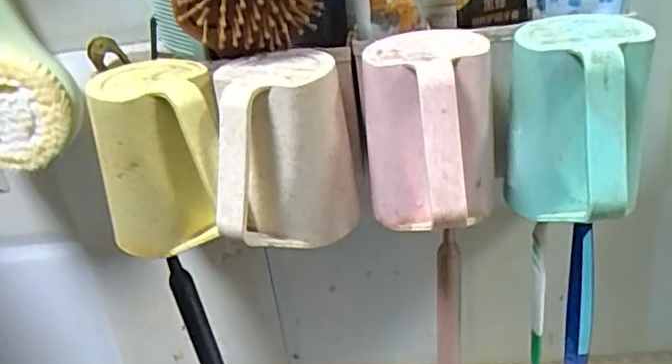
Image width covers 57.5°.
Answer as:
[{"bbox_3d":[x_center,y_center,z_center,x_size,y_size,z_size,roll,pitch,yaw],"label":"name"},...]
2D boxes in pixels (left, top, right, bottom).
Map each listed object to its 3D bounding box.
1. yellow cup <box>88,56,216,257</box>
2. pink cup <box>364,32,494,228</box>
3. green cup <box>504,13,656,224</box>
[{"bbox_3d":[-0.099,-0.011,0.348,0.071,0.098,0.069,-15,25,-15],"label":"yellow cup"},{"bbox_3d":[0.050,-0.025,0.330,0.067,0.093,0.081,-2,25,12],"label":"pink cup"},{"bbox_3d":[0.126,-0.031,0.325,0.066,0.095,0.077,5,27,26],"label":"green cup"}]

